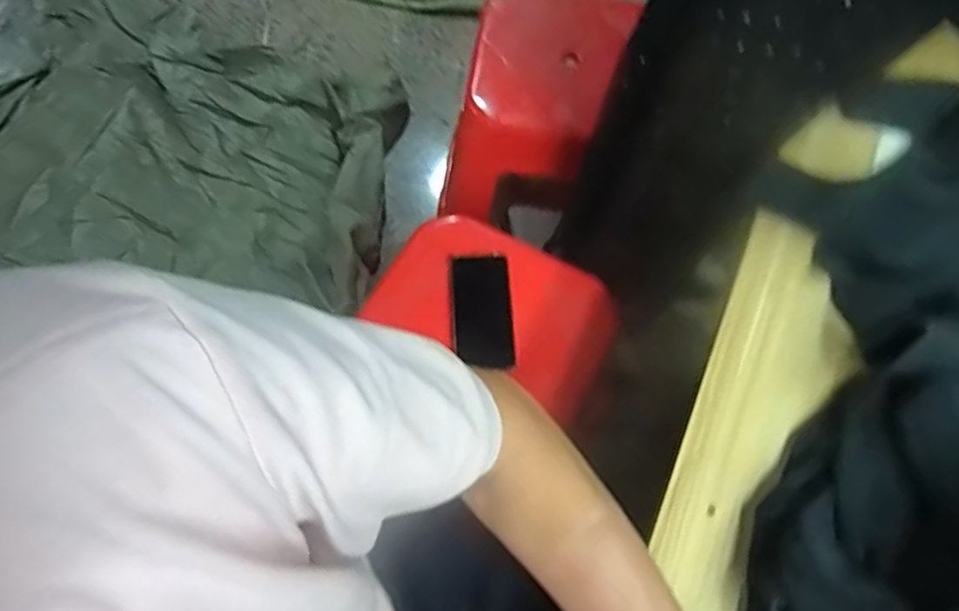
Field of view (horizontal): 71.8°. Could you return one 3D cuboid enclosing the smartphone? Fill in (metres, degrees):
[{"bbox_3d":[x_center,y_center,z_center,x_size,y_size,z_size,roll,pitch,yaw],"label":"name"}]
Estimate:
[{"bbox_3d":[0.002,0.007,0.858,0.076,0.008,0.146,-7,78,7],"label":"smartphone"}]

